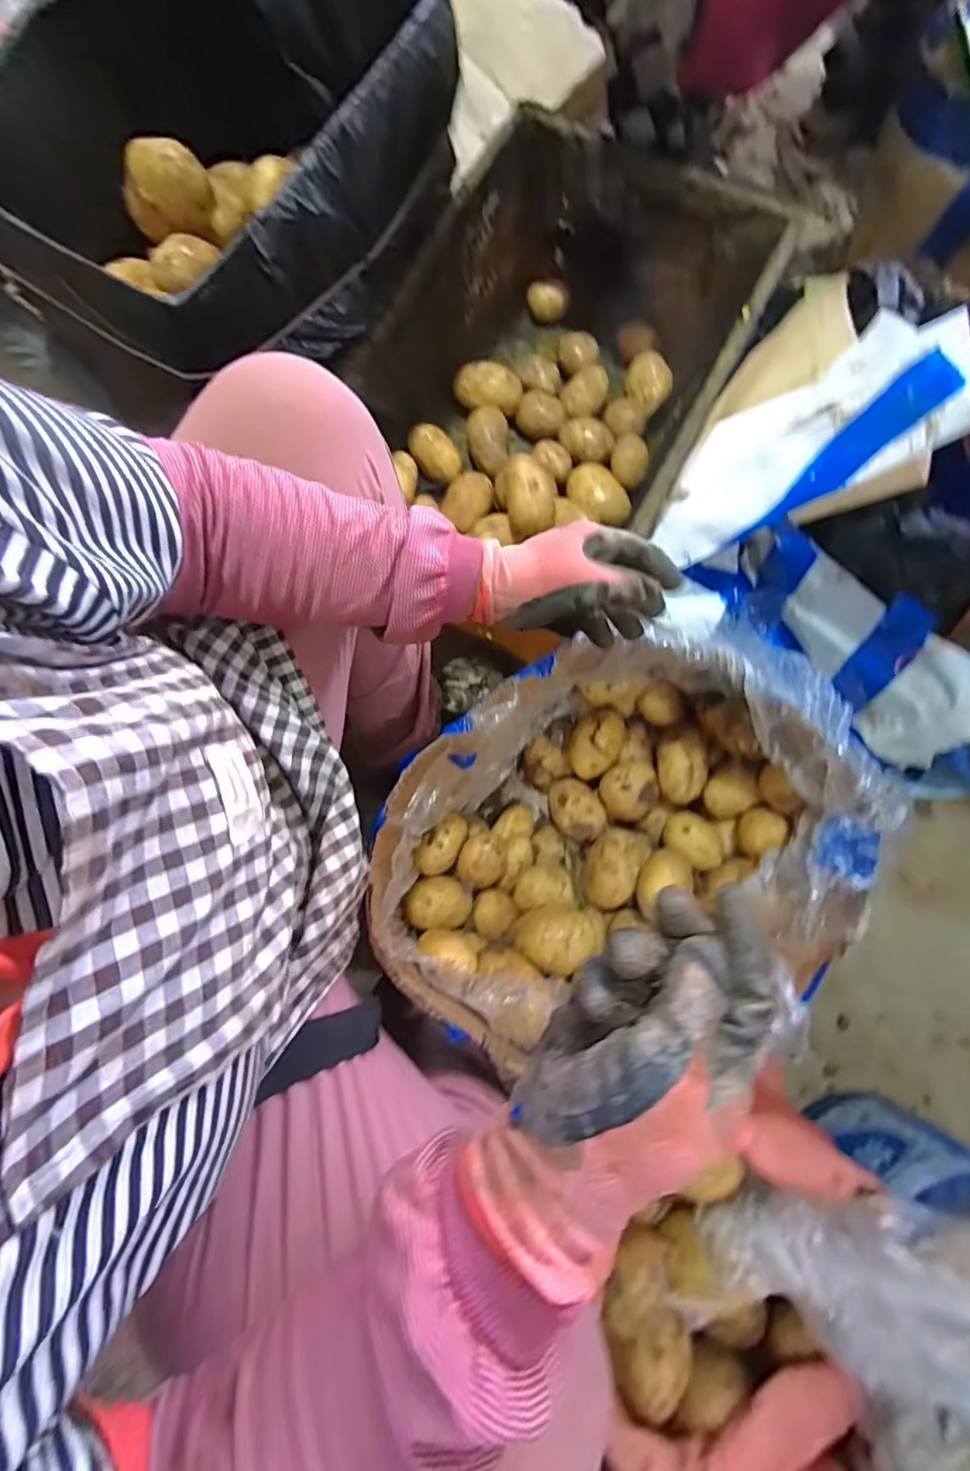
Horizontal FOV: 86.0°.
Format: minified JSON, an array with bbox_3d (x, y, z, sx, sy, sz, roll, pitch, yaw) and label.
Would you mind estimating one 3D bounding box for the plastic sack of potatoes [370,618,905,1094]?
[{"bbox_3d":[0.128,0.111,0.582,0.471,0.260,0.337,-25,80,-3],"label":"plastic sack of potatoes"}]

